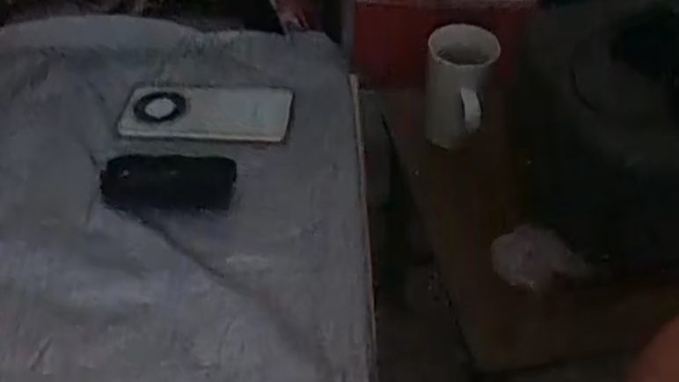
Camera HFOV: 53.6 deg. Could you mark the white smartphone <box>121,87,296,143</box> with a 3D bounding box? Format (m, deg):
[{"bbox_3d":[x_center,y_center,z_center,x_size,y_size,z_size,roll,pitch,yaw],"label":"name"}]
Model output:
[{"bbox_3d":[-0.126,-0.080,0.640,0.155,0.014,0.076,3,45,-1],"label":"white smartphone"}]

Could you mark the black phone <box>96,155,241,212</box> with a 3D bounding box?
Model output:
[{"bbox_3d":[-0.141,-0.007,0.554,0.105,0.009,0.052,3,66,-4],"label":"black phone"}]

